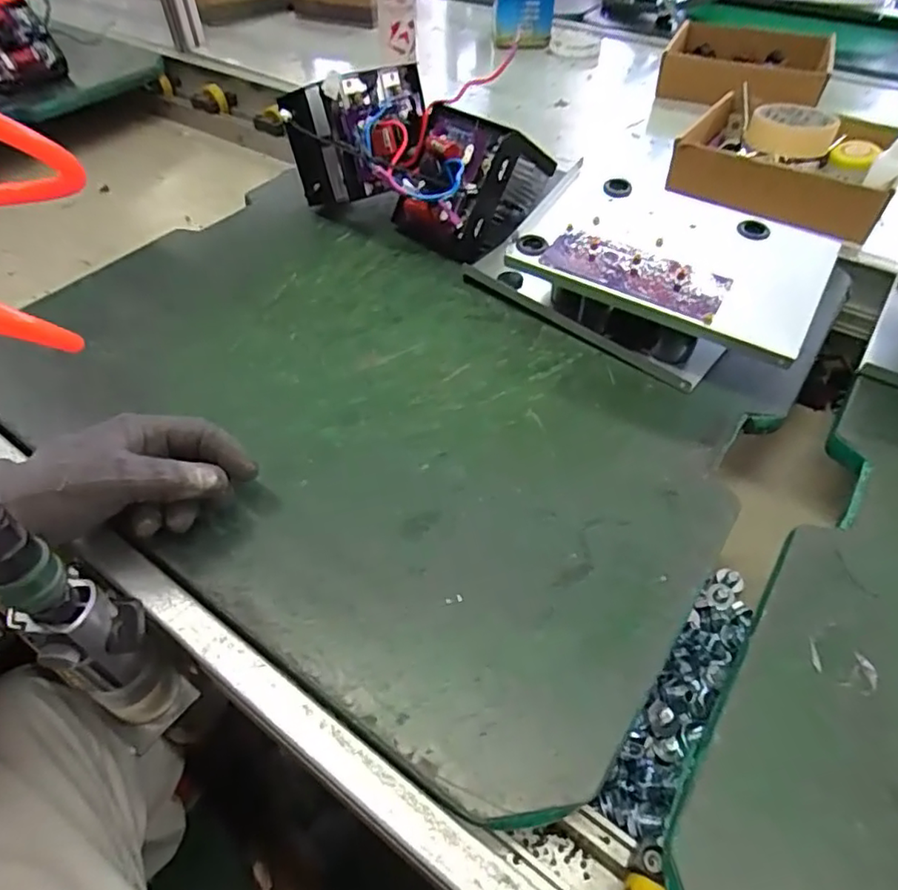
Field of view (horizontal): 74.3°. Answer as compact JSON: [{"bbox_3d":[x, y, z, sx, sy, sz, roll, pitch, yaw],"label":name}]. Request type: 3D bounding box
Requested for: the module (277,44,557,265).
[{"bbox_3d":[-0.034,-0.275,0.572,0.226,0.111,0.166,29,55,22],"label":"module"}]

